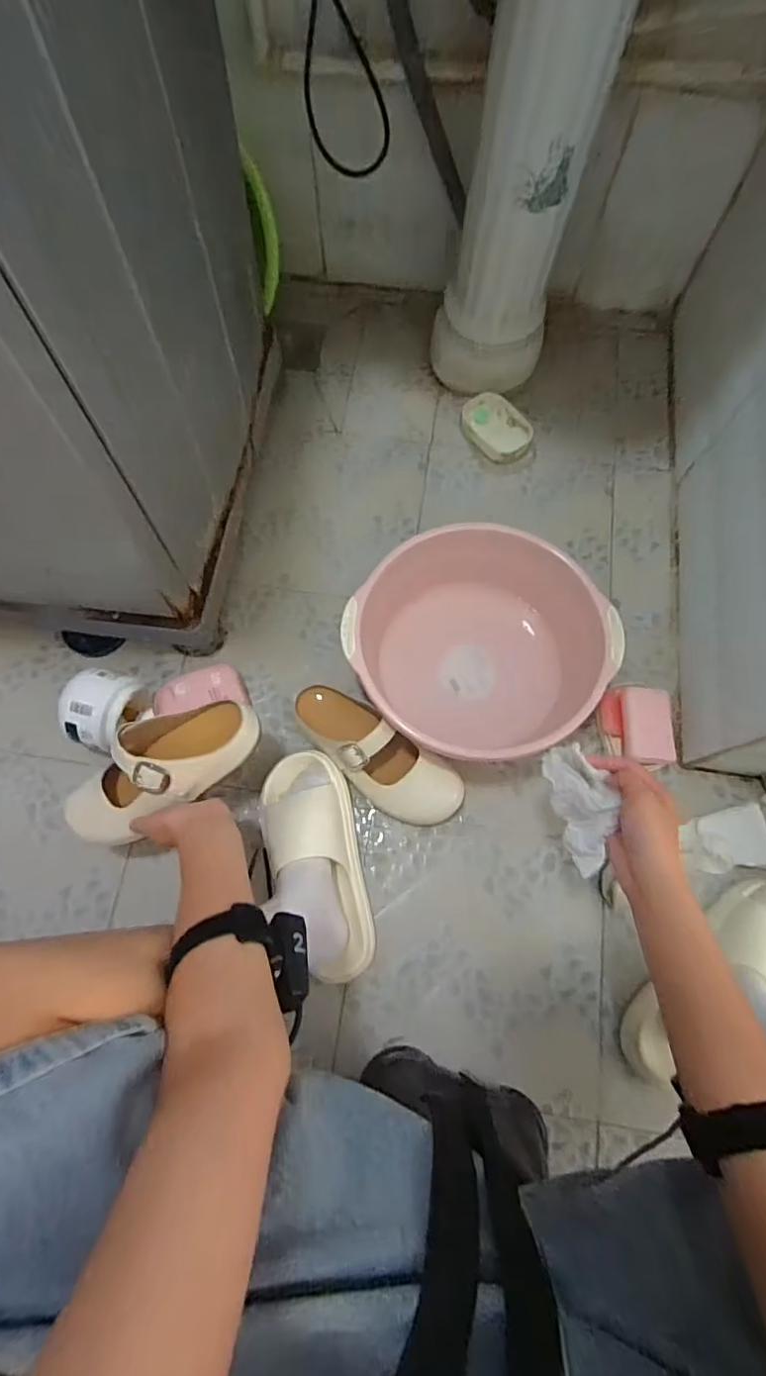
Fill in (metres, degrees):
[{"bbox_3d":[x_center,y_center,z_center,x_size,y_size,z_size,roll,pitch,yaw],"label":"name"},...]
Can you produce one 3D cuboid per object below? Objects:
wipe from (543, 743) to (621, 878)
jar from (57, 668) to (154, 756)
[{"bbox_3d":[0.193,0.119,0.527,0.042,0.049,0.128,-14,96,-6],"label":"wipe"},{"bbox_3d":[-0.359,0.034,0.716,0.076,0.099,0.098,15,72,4],"label":"jar"}]

